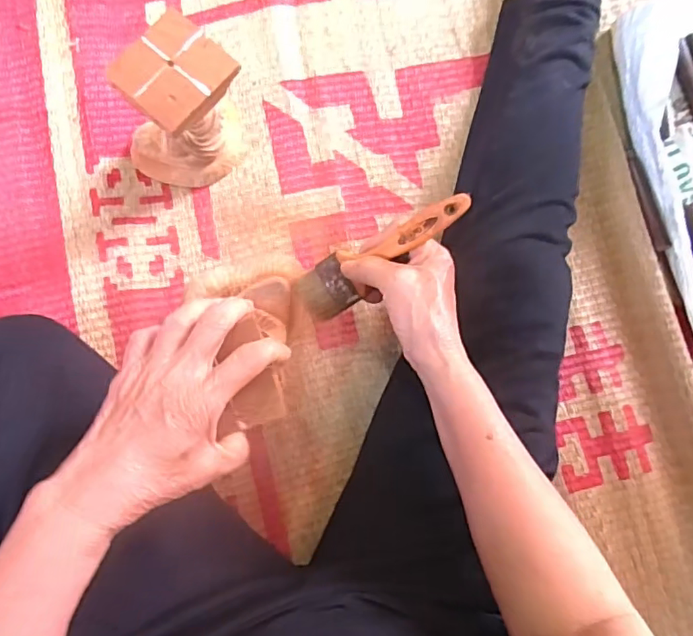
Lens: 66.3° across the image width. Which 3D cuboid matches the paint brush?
[{"bbox_3d":[0.024,-0.047,0.436,0.177,0.011,0.044,-28,85,37],"label":"paint brush"}]

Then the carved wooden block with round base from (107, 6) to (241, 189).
[{"bbox_3d":[-0.152,-0.181,0.486,0.093,0.172,0.101,40,83,1],"label":"carved wooden block with round base"}]

